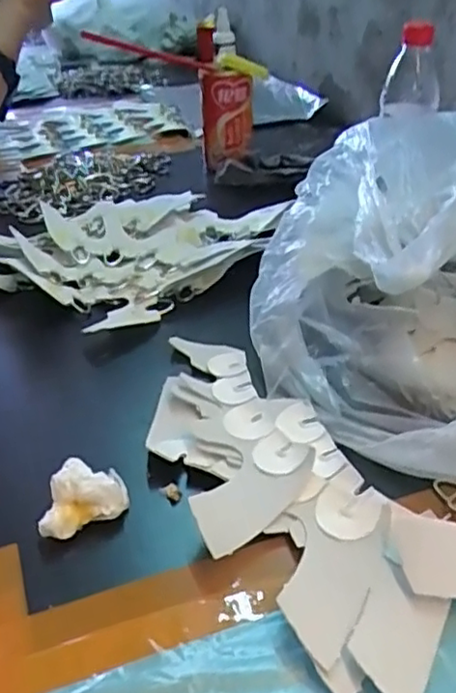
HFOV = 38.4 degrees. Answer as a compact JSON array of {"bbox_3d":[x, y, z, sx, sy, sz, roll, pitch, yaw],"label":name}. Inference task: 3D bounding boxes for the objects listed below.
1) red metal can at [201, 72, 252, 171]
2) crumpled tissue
[{"bbox_3d":[0.000,-0.276,0.805,0.062,0.107,0.066,-3,35,-2],"label":"red metal can"},{"bbox_3d":[-0.082,0.085,0.367,0.050,0.031,0.031,-20,39,-24],"label":"crumpled tissue"}]

